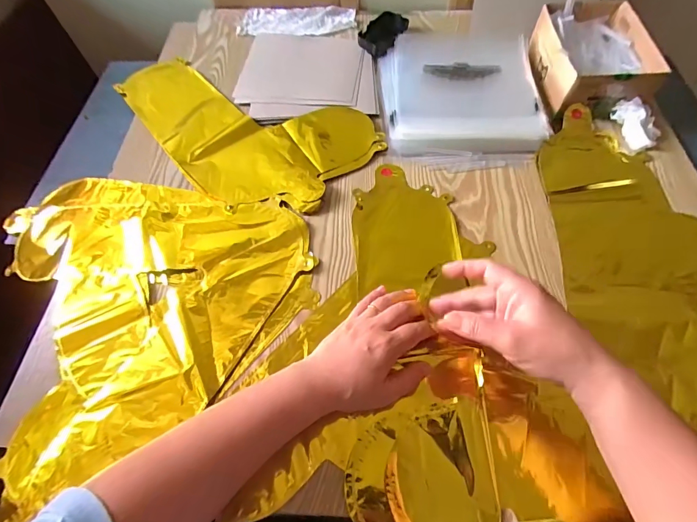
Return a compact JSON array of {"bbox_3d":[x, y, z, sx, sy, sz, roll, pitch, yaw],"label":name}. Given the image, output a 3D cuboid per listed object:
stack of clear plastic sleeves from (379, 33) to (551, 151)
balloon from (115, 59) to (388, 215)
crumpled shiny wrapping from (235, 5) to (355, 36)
[{"bbox_3d":[0.171,-0.267,0.566,0.234,0.024,0.253,-1,60,2],"label":"stack of clear plastic sleeves"},{"bbox_3d":[-0.177,-0.216,0.561,0.423,0.008,0.231,34,67,20],"label":"balloon"},{"bbox_3d":[-0.099,-0.463,0.707,0.225,0.007,0.093,1,60,3],"label":"crumpled shiny wrapping"}]

